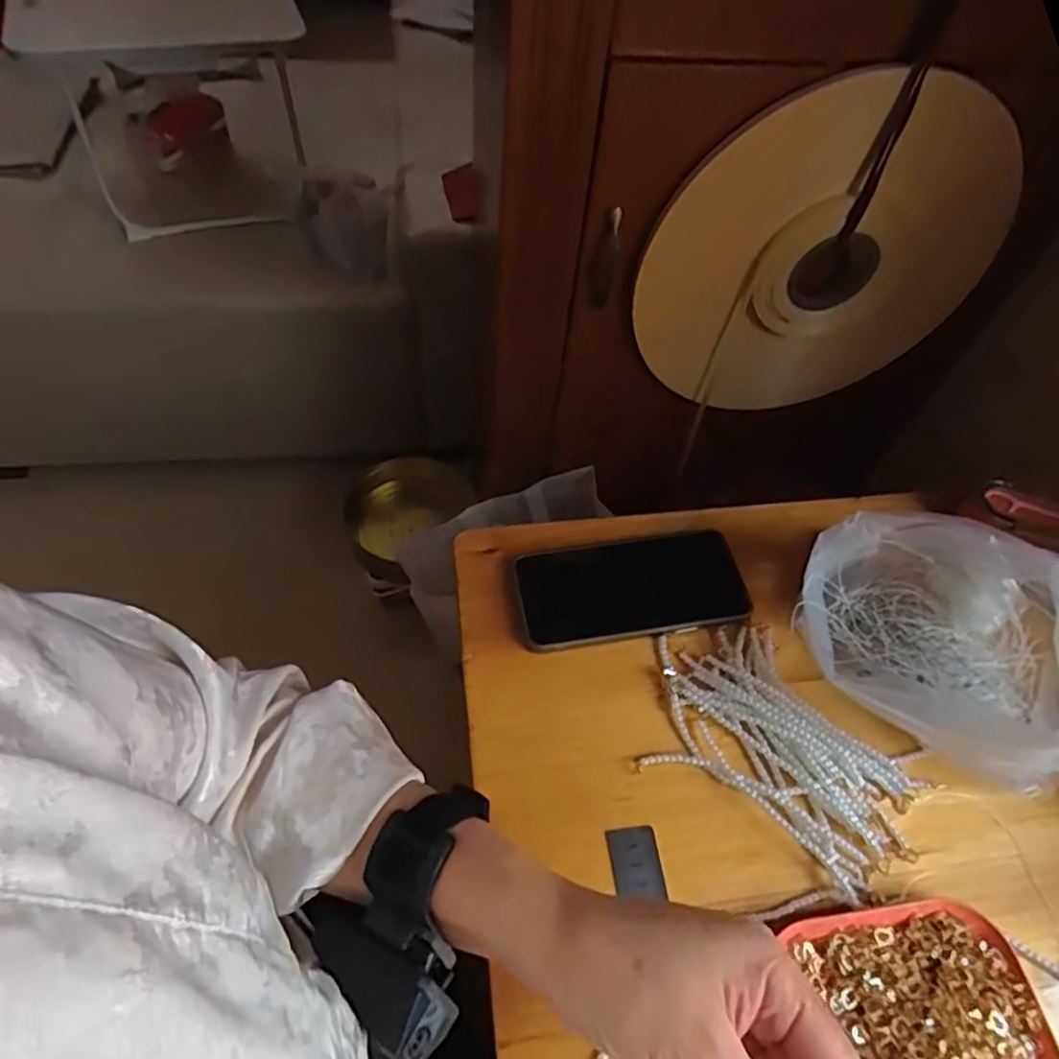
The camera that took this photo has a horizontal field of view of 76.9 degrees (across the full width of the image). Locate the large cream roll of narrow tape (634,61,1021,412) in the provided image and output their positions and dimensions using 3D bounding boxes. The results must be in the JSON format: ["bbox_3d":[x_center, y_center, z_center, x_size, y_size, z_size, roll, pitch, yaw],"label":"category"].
[{"bbox_3d":[0.300,-0.268,0.692,0.354,0.351,0.025,-3,56,-7],"label":"large cream roll of narrow tape"}]

